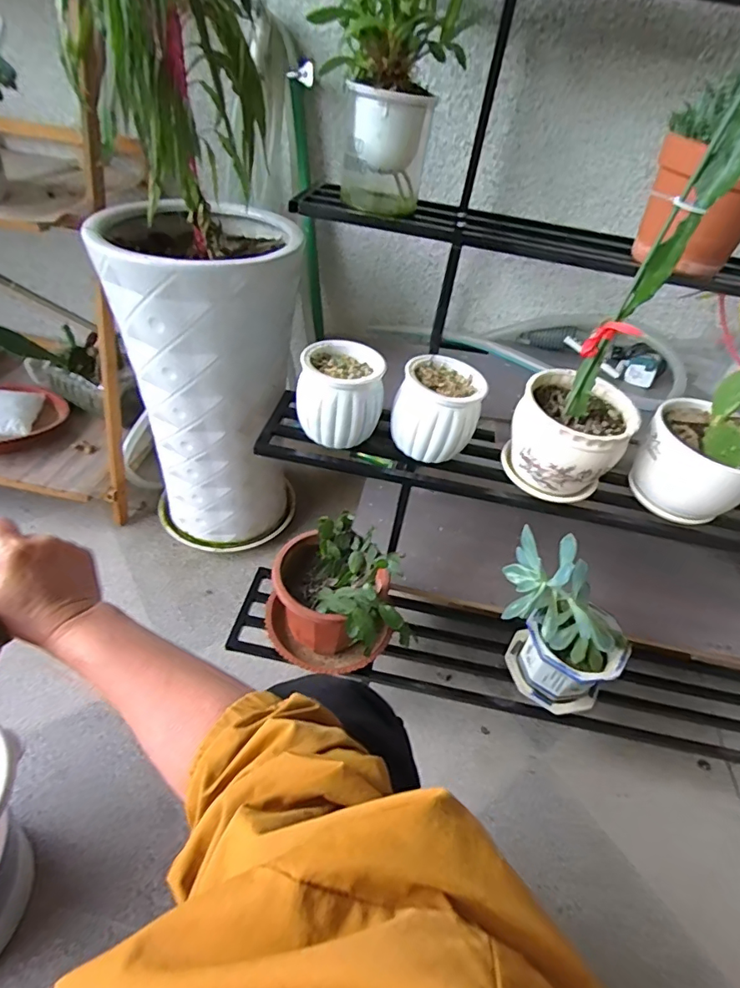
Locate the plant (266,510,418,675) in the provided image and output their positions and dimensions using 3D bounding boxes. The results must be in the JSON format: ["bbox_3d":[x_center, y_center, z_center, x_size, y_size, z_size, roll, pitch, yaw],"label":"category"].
[{"bbox_3d":[-0.050,0.145,0.678,0.170,0.146,0.178,-7,46,-17],"label":"plant"}]

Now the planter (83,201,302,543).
[{"bbox_3d":[-0.274,-0.190,0.874,0.263,0.507,0.296,-7,46,-17],"label":"planter"}]

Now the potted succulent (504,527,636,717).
[{"bbox_3d":[0.251,0.166,0.656,0.181,0.216,0.112,30,47,20],"label":"potted succulent"}]

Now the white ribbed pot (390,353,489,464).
[{"bbox_3d":[0.089,-0.110,0.642,0.104,0.096,0.103,5,44,-5],"label":"white ribbed pot"}]

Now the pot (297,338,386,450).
[{"bbox_3d":[-0.034,-0.132,0.645,0.102,0.094,0.108,5,44,-5],"label":"pot"}]

